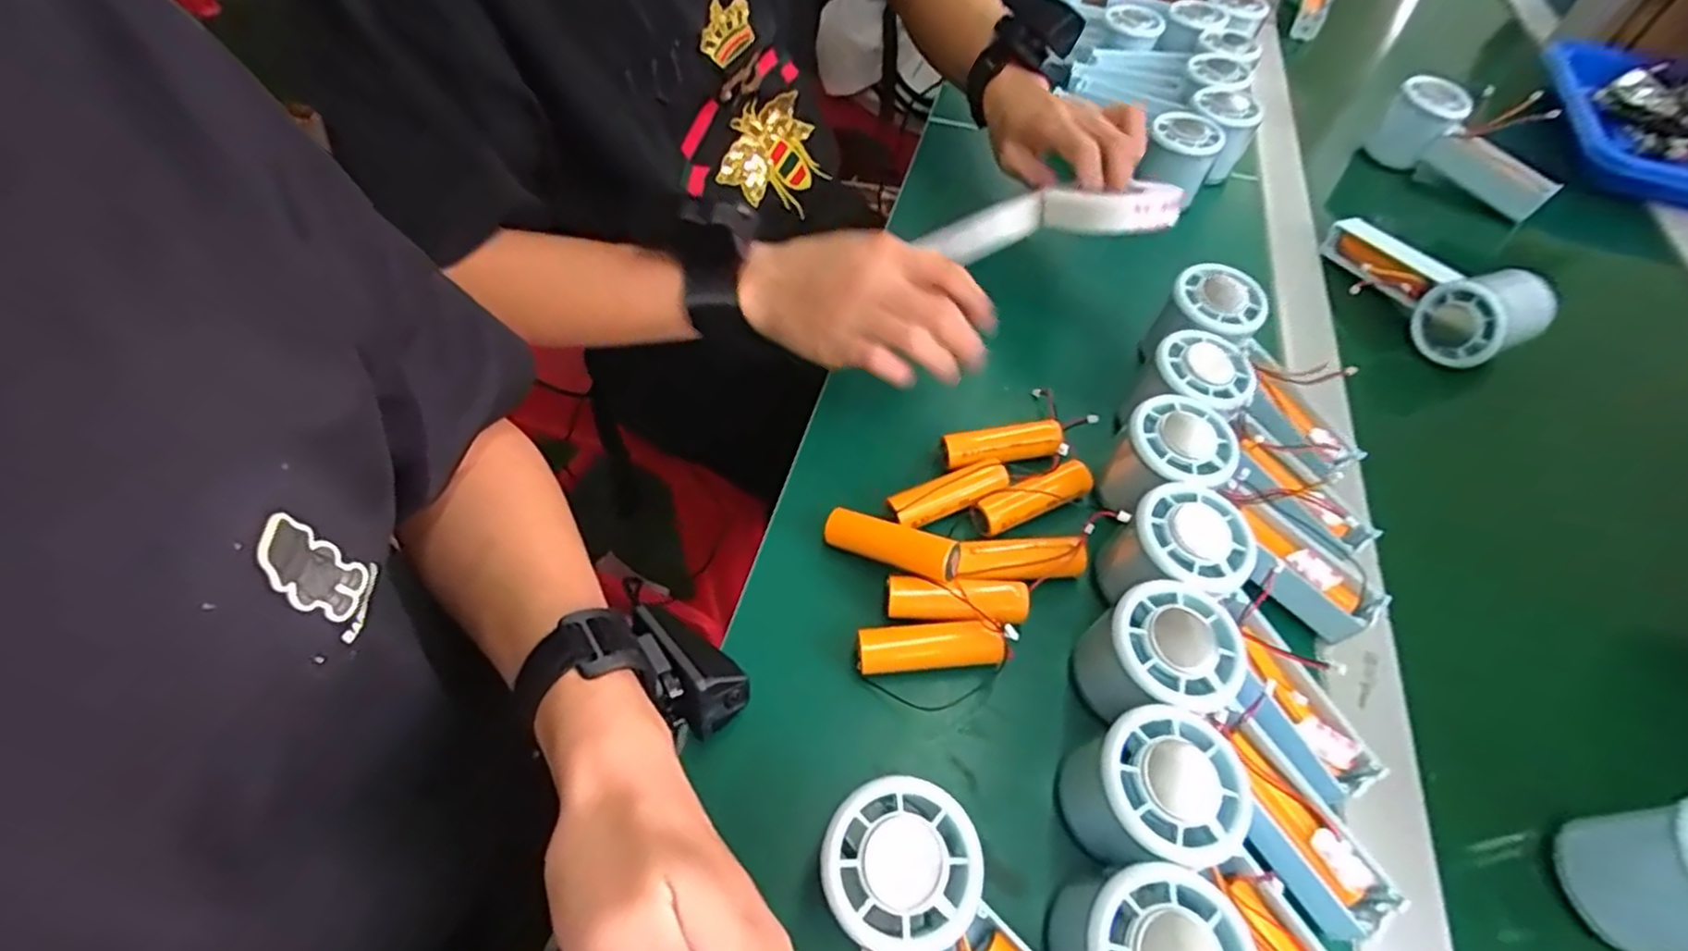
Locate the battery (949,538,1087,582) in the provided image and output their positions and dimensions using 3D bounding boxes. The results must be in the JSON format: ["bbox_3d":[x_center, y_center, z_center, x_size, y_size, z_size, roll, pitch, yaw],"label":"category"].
[{"bbox_3d":[0.093,0.045,0.379,0.070,0.018,0.019,-1,55,-5],"label":"battery"}]

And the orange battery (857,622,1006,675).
[{"bbox_3d":[0.042,0.084,0.352,0.070,0.022,0.018,-3,55,-6],"label":"orange battery"}]

